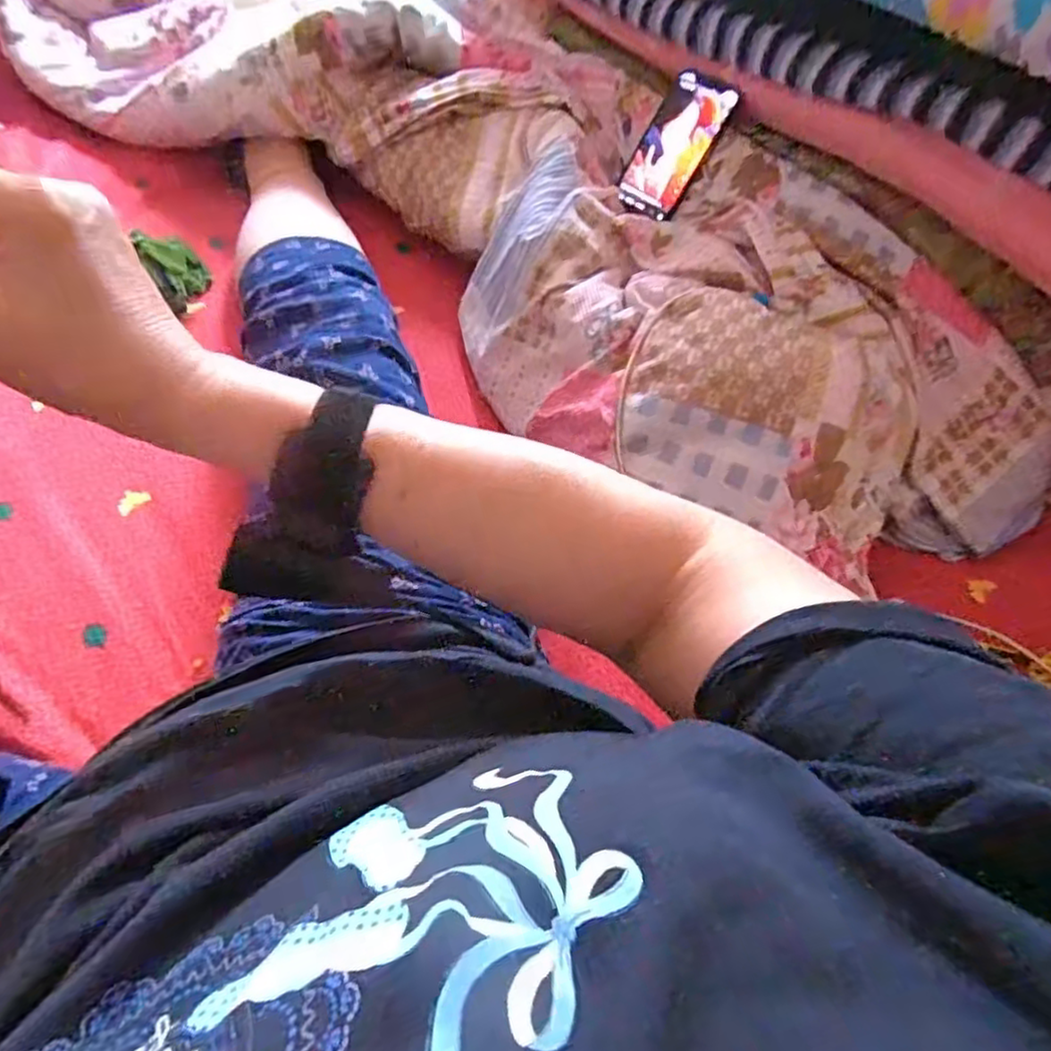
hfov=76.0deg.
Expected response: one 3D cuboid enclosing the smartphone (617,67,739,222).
[{"bbox_3d":[0.151,-0.380,0.675,0.073,0.135,0.008,37,21,24],"label":"smartphone"}]

